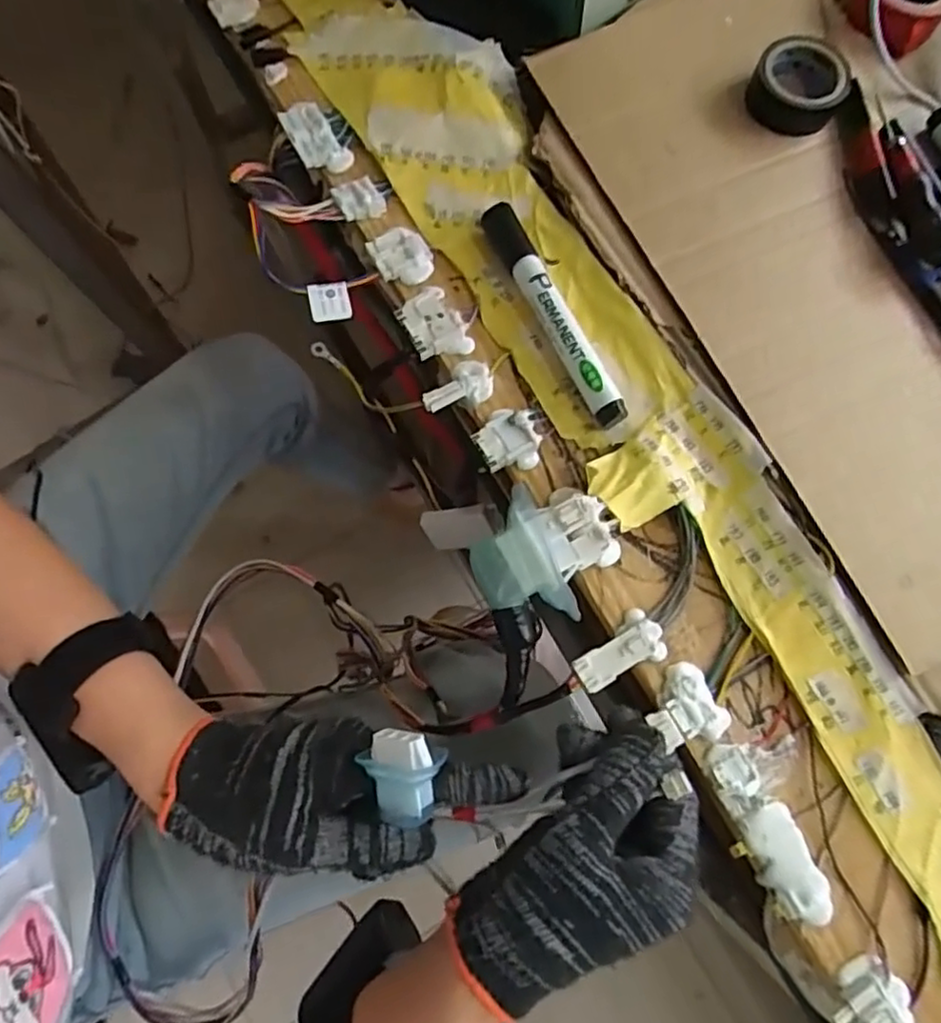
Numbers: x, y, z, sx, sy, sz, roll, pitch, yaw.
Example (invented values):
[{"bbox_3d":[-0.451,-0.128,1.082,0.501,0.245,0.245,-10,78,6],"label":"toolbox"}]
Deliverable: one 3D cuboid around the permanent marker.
[{"bbox_3d":[0.042,-0.103,0.339,0.016,0.016,0.131,-26,77,-6],"label":"permanent marker"}]

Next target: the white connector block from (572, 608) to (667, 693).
[{"bbox_3d":[0.068,0.065,0.301,0.044,0.009,0.024,-30,77,-7],"label":"white connector block"}]

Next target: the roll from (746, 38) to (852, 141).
[{"bbox_3d":[0.187,-0.244,0.369,0.055,0.020,0.054,0,75,0],"label":"roll"}]

